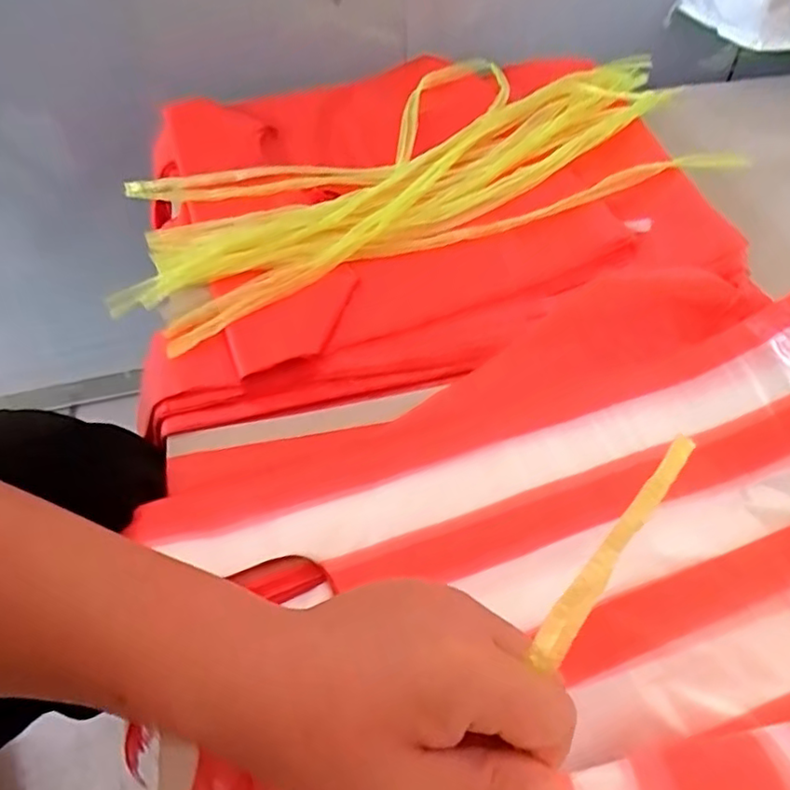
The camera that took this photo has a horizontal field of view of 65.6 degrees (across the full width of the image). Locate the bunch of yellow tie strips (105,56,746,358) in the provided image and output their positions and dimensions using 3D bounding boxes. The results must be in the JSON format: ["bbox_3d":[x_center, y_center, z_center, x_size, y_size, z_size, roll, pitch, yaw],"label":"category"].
[{"bbox_3d":[0.008,-0.213,0.564,0.543,0.039,0.257,-20,57,-14],"label":"bunch of yellow tie strips"}]

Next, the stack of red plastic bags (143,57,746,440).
[{"bbox_3d":[0.021,-0.182,0.555,0.487,0.048,0.390,-11,55,-8],"label":"stack of red plastic bags"}]

